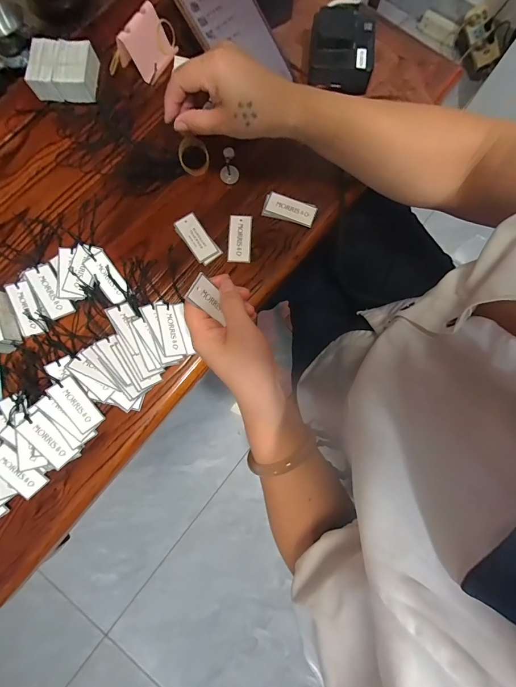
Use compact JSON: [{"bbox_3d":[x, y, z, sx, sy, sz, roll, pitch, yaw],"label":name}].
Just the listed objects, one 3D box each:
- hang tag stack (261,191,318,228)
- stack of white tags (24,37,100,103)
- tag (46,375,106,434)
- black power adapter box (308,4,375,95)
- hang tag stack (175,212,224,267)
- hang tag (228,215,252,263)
[{"bbox_3d":[0.036,-0.152,0.363,0.058,0.007,0.028,17,81,2],"label":"hang tag stack"},{"bbox_3d":[-0.232,-0.326,0.383,0.075,0.031,0.059,5,81,0],"label":"stack of white tags"},{"bbox_3d":[-0.185,0.062,0.325,0.025,0.004,0.058,-39,96,-24],"label":"tag"},{"bbox_3d":[0.095,-0.335,0.363,0.072,0.047,0.069,7,81,1],"label":"black power adapter box"},{"bbox_3d":[-0.069,-0.119,0.363,0.028,0.006,0.060,-37,83,-6],"label":"hang tag stack"},{"bbox_3d":[-0.021,-0.121,0.365,0.026,0.004,0.057,2,81,0],"label":"hang tag"}]

